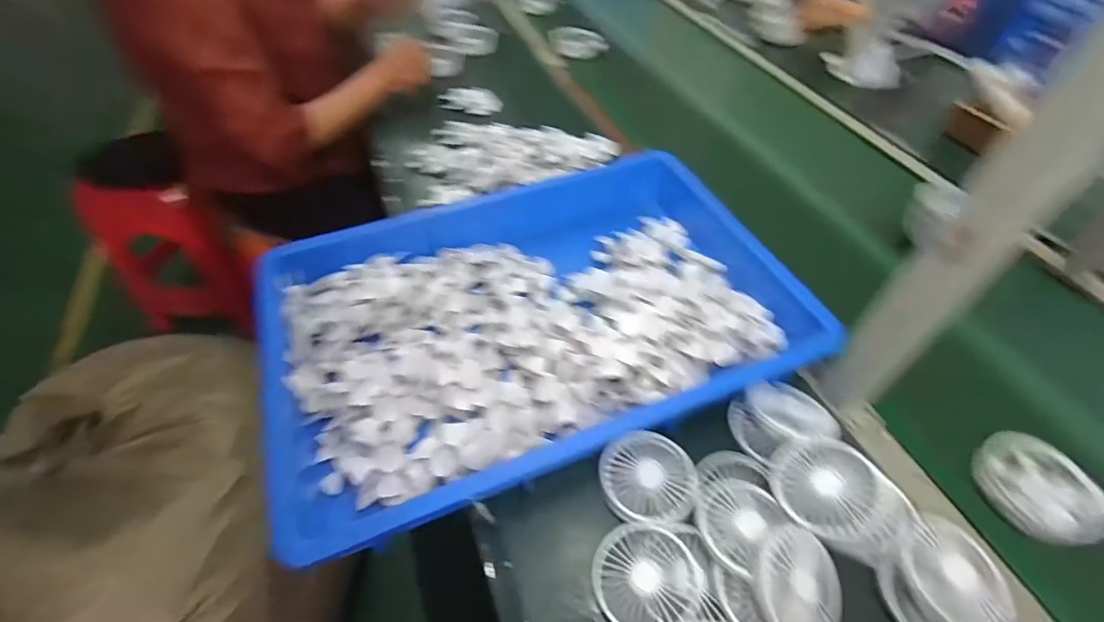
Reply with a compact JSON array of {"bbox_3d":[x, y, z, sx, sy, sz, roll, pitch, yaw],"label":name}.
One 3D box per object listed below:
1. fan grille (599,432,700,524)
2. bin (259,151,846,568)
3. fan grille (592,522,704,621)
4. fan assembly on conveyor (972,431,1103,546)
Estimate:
[{"bbox_3d":[0.095,0.162,0.480,0.091,0.007,0.087,1,50,-2],"label":"fan grille"},{"bbox_3d":[-0.028,-0.011,0.593,0.573,0.088,0.408,-16,53,-16],"label":"bin"},{"bbox_3d":[0.083,0.237,0.429,0.090,0.016,0.085,1,50,-2],"label":"fan grille"},{"bbox_3d":[0.473,0.176,0.478,0.082,0.046,0.103,-15,52,-14],"label":"fan assembly on conveyor"}]

